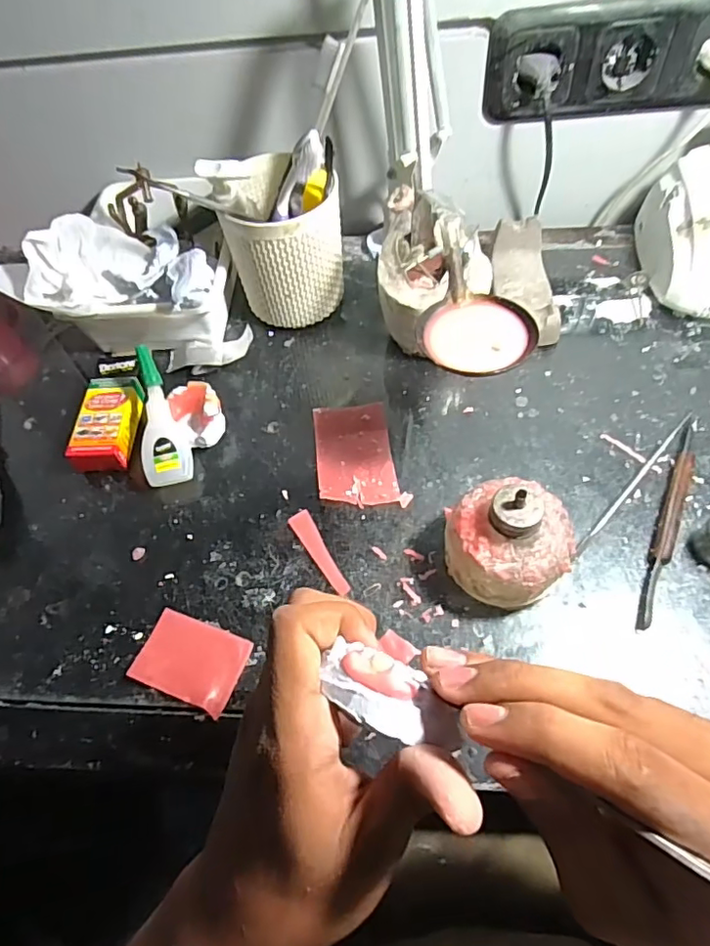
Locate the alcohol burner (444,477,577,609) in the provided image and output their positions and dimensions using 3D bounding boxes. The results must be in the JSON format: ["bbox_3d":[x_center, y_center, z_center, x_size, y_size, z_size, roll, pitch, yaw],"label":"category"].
[{"bbox_3d":[0.094,0.040,0.340,0.071,0.073,0.068,-2,58,3],"label":"alcohol burner"}]

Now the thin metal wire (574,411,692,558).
[{"bbox_3d":[0.200,0.006,0.398,0.005,0.004,0.152,38,68,24],"label":"thin metal wire"}]

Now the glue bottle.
[{"bbox_3d":[-0.147,-0.043,0.420,0.034,0.016,0.104,-13,82,-3],"label":"glue bottle"}]

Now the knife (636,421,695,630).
[{"bbox_3d":[0.213,0.030,0.375,0.016,0.011,0.162,22,63,17],"label":"knife"}]

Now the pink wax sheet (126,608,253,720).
[{"bbox_3d":[-0.102,0.117,0.350,0.067,0.005,0.046,18,62,15],"label":"pink wax sheet"}]

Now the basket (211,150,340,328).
[{"bbox_3d":[-0.057,-0.197,0.477,0.094,0.123,0.092,-9,58,-1],"label":"basket"}]

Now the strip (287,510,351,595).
[{"bbox_3d":[-0.024,0.054,0.383,0.015,0.004,0.068,-27,60,-11],"label":"strip"}]

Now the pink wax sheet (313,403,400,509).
[{"bbox_3d":[-0.001,-0.015,0.426,0.056,0.004,0.088,-8,58,1],"label":"pink wax sheet"}]

